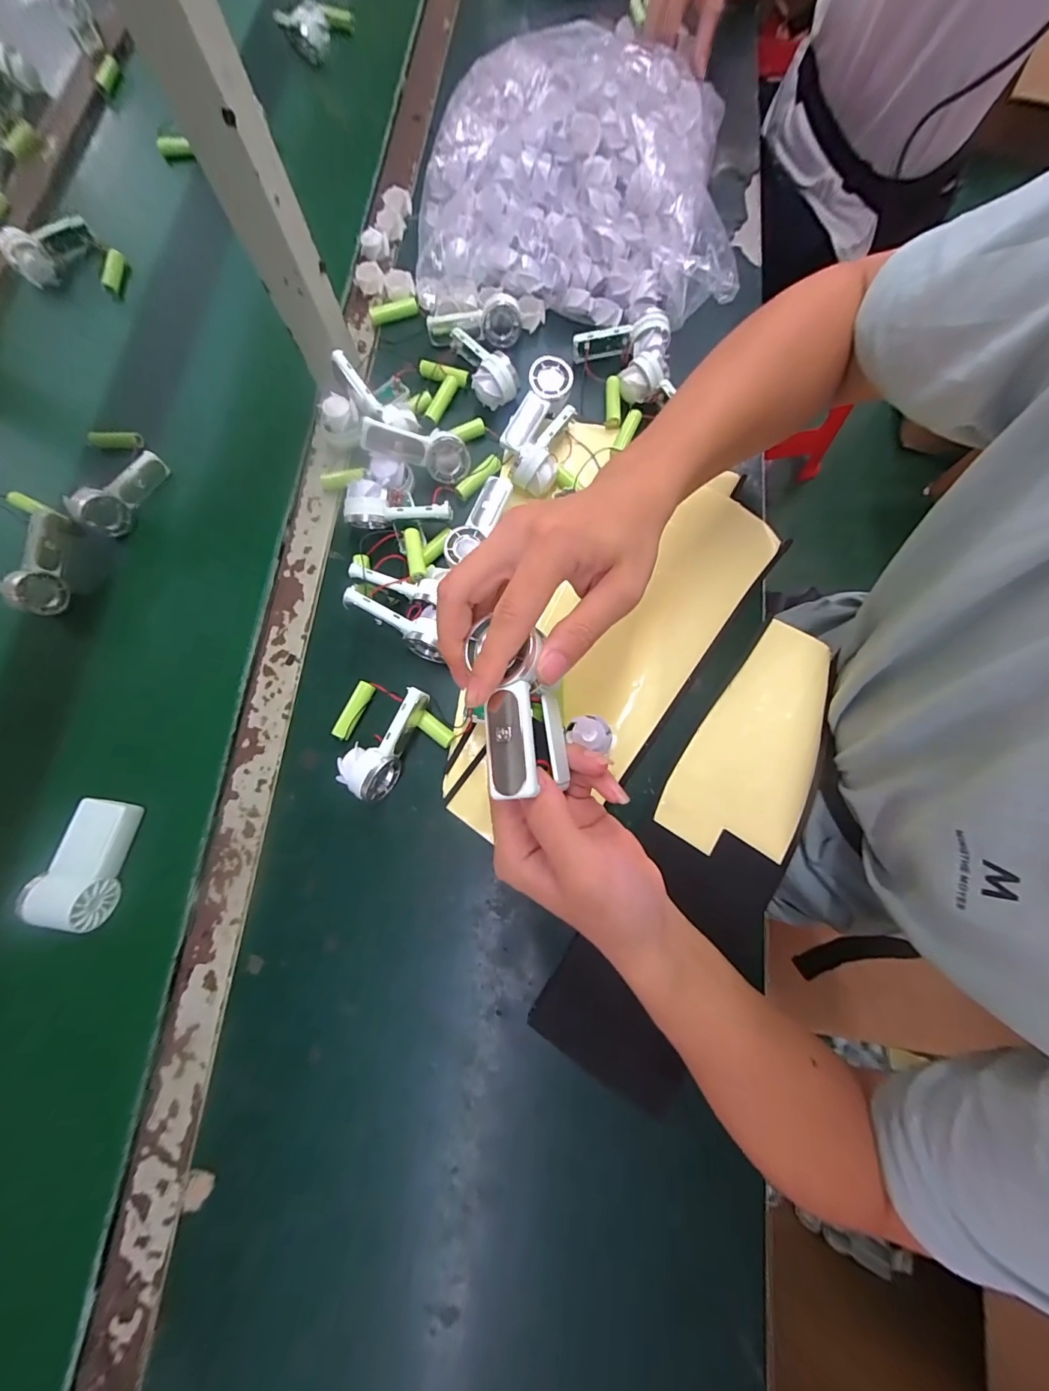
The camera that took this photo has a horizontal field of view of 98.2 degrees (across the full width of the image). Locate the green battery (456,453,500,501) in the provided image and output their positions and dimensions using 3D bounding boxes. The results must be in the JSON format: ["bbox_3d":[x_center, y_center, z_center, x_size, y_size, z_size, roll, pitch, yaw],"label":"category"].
[{"bbox_3d":[-0.042,-0.204,0.427,0.049,0.017,0.015,-43,80,-7],"label":"green battery"}]

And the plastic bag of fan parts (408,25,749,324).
[{"bbox_3d":[0.049,-0.502,0.447,0.304,0.101,0.268,7,77,2],"label":"plastic bag of fan parts"}]

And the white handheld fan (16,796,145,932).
[{"bbox_3d":[-0.346,0.129,0.357,0.048,0.029,0.092,12,79,4],"label":"white handheld fan"}]

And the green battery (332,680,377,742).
[{"bbox_3d":[-0.143,0.013,0.385,0.017,0.014,0.050,25,80,6],"label":"green battery"}]

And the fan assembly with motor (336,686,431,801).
[{"bbox_3d":[-0.107,0.037,0.363,0.038,0.035,0.092,32,81,7],"label":"fan assembly with motor"}]

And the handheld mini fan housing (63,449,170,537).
[{"bbox_3d":[-0.388,-0.198,0.434,0.036,0.029,0.087,29,80,7],"label":"handheld mini fan housing"}]

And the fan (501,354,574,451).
[{"bbox_3d":[0.012,-0.268,0.426,0.039,0.035,0.092,27,80,7],"label":"fan"}]

